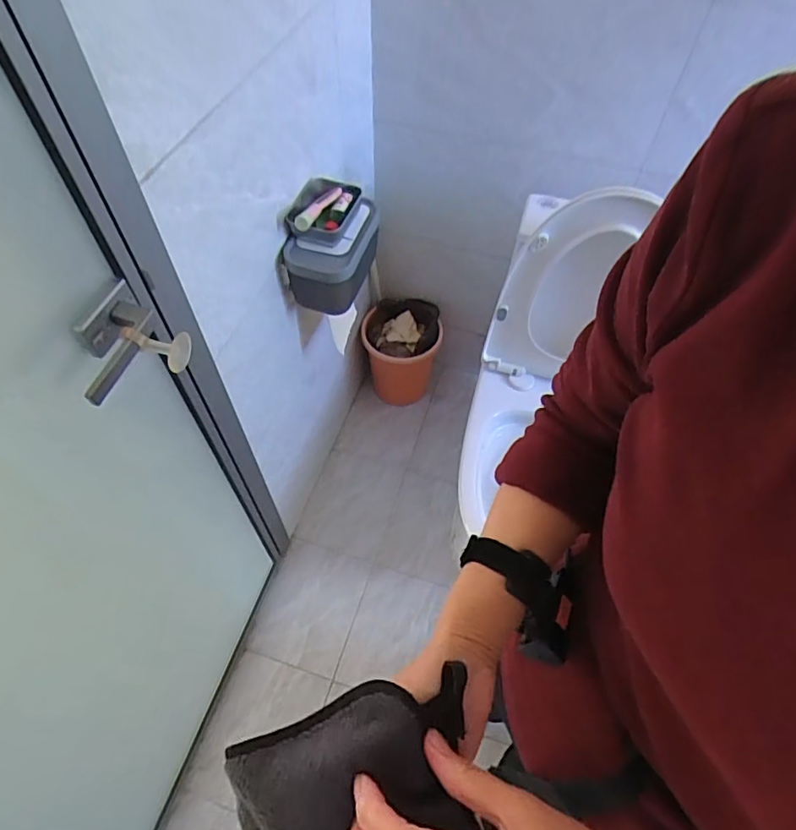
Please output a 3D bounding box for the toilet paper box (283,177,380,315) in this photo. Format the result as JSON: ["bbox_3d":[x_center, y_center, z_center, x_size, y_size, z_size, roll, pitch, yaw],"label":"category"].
[{"bbox_3d":[-0.126,-0.306,0.993,0.139,0.175,0.198,12,57,6],"label":"toilet paper box"}]

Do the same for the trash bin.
[{"bbox_3d":[0.010,-0.184,1.606,0.224,0.262,0.207,-4,57,-4],"label":"trash bin"}]

